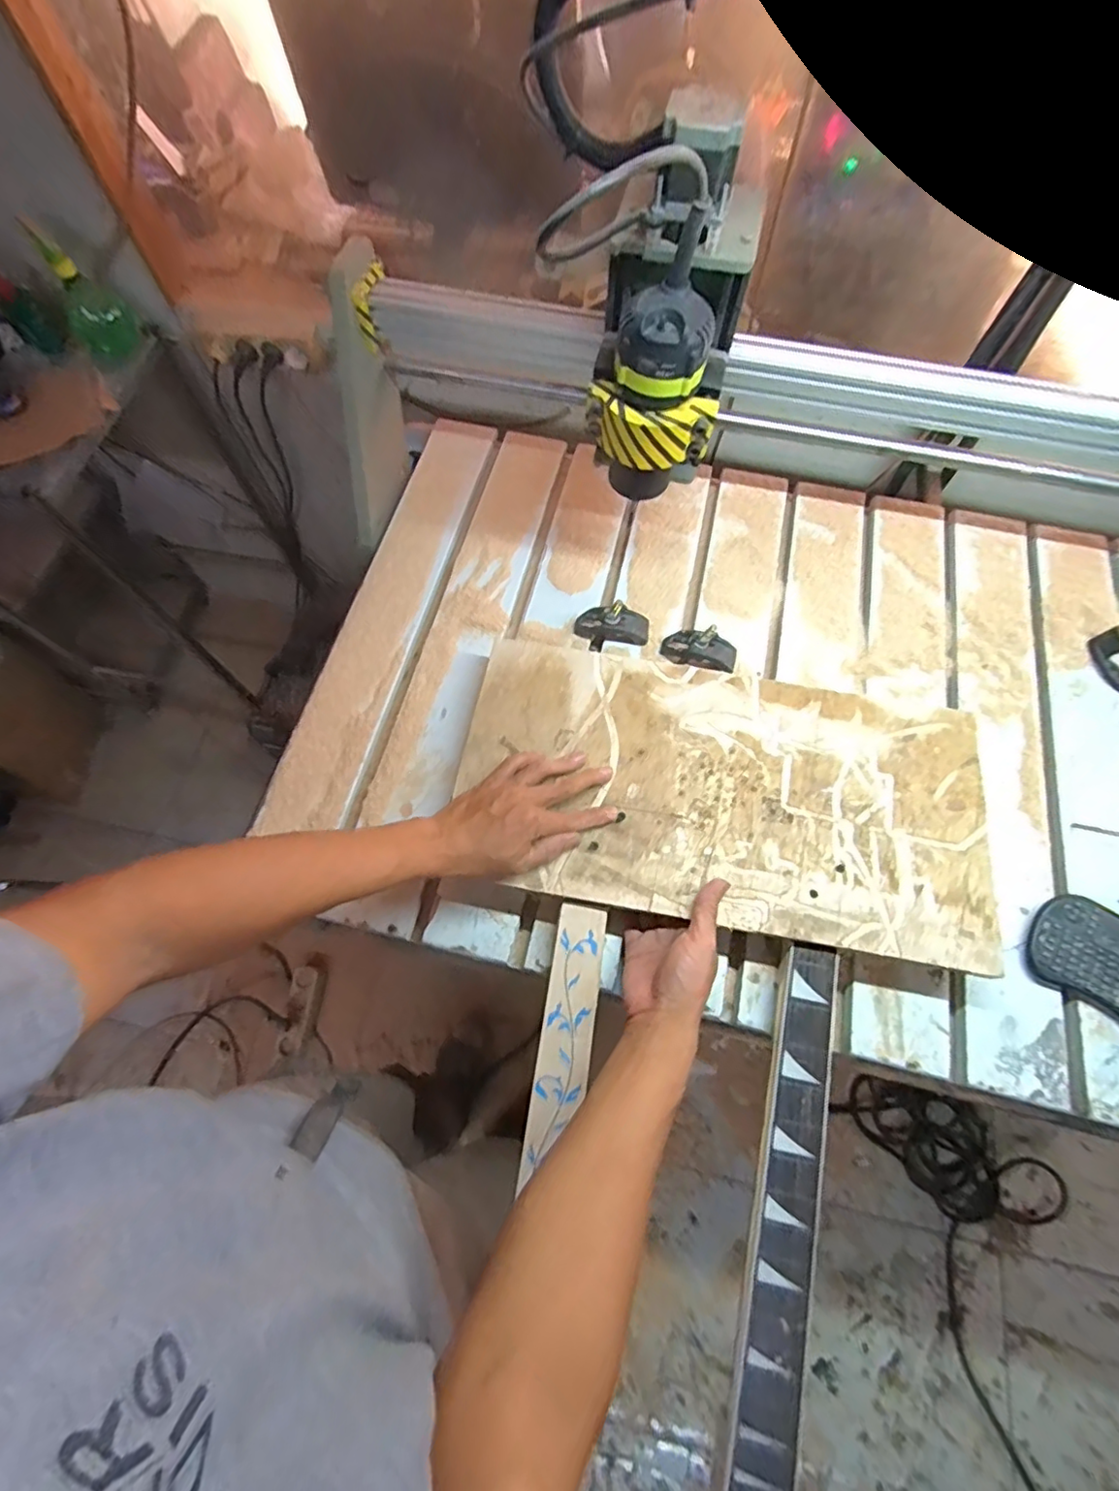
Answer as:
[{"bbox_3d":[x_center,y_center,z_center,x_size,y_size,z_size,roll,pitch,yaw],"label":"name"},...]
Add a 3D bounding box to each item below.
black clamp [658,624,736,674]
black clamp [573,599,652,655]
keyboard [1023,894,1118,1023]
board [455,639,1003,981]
[{"bbox_3d":[0.164,-0.114,0.670,0.086,0.050,0.030,14,70,7],"label":"black clamp"},{"bbox_3d":[0.062,-0.142,0.681,0.089,0.046,0.039,11,69,6],"label":"black clamp"},{"bbox_3d":[0.524,0.208,0.551,0.140,0.021,0.096,30,72,13],"label":"keyboard"},{"bbox_3d":[0.159,0.043,0.569,0.499,0.007,0.256,10,69,5],"label":"board"}]

